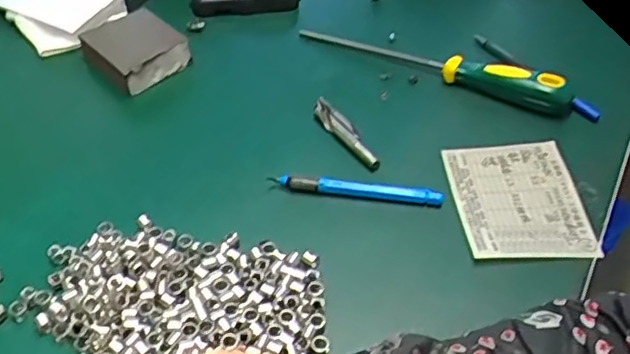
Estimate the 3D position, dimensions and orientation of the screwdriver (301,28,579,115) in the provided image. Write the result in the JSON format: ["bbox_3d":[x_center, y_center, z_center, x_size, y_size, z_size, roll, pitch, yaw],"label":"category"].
[{"bbox_3d":[0.100,-0.095,0.550,0.234,0.038,0.028,17,49,18],"label":"screwdriver"}]

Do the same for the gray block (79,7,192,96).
[{"bbox_3d":[-0.164,-0.116,0.570,0.070,0.025,0.093,-32,54,-27],"label":"gray block"}]

